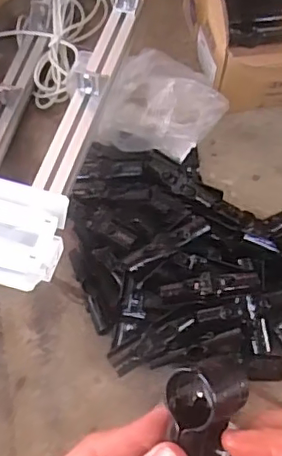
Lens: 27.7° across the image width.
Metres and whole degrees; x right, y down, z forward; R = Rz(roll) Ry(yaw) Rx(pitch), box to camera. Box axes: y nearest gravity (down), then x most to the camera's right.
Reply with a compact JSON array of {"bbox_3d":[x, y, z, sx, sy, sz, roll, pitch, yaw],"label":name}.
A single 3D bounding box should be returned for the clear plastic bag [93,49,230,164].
[{"bbox_3d":[0.049,-0.196,0.939,0.176,0.103,0.202,18,61,10],"label":"clear plastic bag"}]

